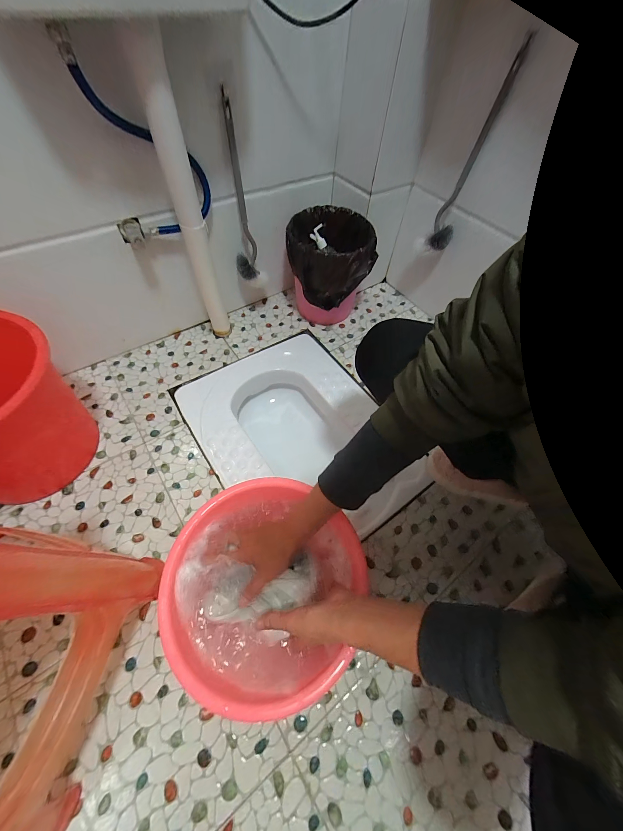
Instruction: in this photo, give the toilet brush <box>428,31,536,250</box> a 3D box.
[{"bbox_3d":[0.349,-0.550,0.662,0.060,0.313,0.057,23,58,10],"label":"toilet brush"}]

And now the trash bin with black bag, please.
[{"bbox_3d":[0.050,-0.417,0.854,0.222,0.242,0.224,10,57,2],"label":"trash bin with black bag"}]

